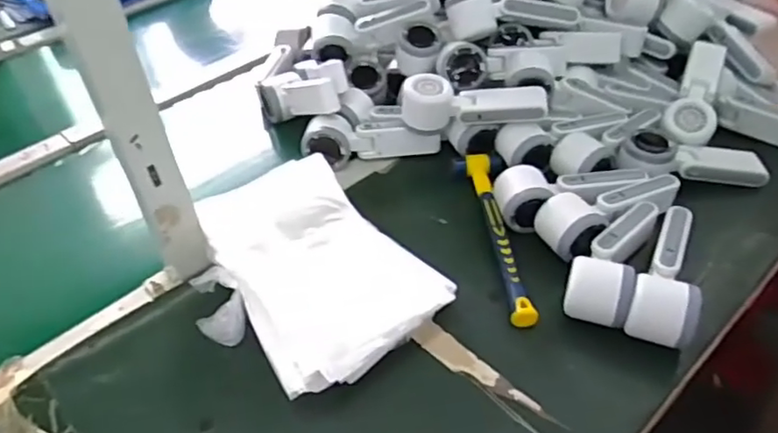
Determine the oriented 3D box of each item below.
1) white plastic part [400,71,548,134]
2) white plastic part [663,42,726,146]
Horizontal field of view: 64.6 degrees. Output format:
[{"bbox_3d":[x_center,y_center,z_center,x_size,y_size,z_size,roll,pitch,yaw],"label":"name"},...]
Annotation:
[{"bbox_3d":[0.100,-0.133,0.738,0.172,0.057,0.047,4,44,8],"label":"white plastic part"},{"bbox_3d":[0.372,-0.151,0.744,0.051,0.038,0.143,17,66,17],"label":"white plastic part"}]

